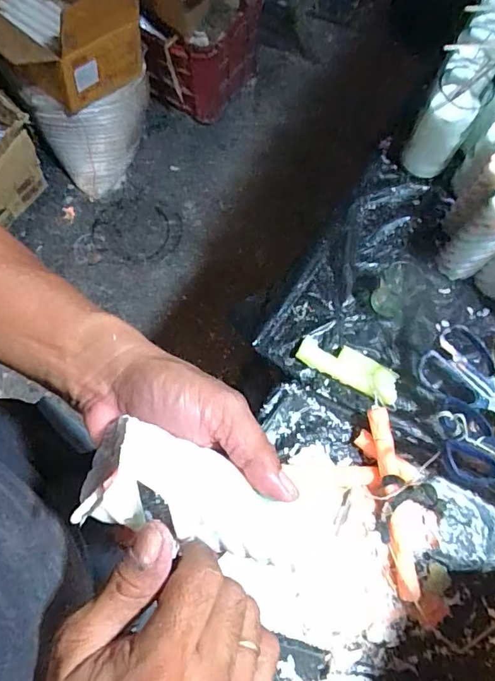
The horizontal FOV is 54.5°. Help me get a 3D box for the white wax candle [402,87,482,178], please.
[{"bbox_3d":[0.254,-0.275,0.638,0.062,0.113,0.061,30,72,8],"label":"white wax candle"}]

